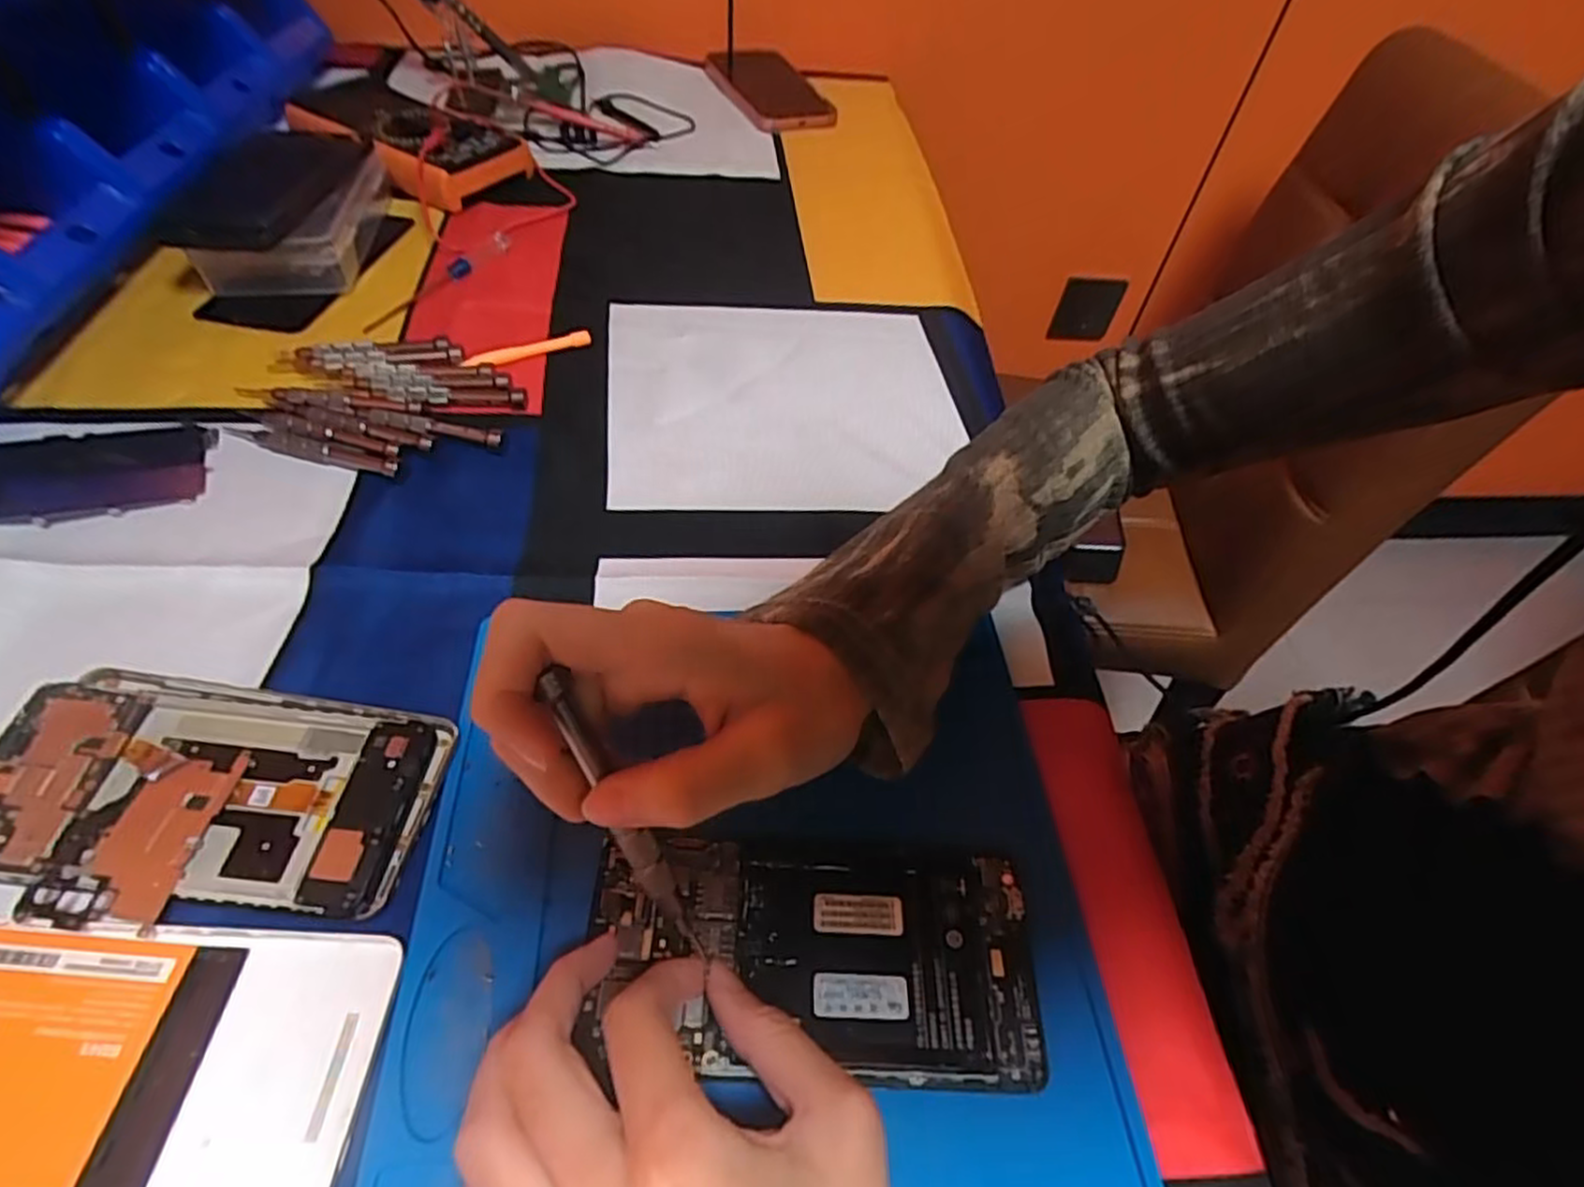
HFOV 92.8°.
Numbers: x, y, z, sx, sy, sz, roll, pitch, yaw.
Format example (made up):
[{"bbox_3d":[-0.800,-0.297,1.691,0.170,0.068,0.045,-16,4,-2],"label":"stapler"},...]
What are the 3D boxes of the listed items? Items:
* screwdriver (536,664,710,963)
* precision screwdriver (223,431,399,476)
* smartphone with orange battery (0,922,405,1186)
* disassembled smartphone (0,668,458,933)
[{"bbox_3d":[-0.045,0.066,0.210,0.009,0.100,0.006,-30,21,-25],"label":"screwdriver"},{"bbox_3d":[-0.245,-0.074,0.385,0.097,0.006,0.012,16,52,7],"label":"precision screwdriver"},{"bbox_3d":[-0.201,0.138,0.221,0.146,0.004,0.075,4,51,-2],"label":"smartphone with orange battery"},{"bbox_3d":[-0.211,0.071,0.269,0.153,0.011,0.087,9,51,2],"label":"disassembled smartphone"}]

